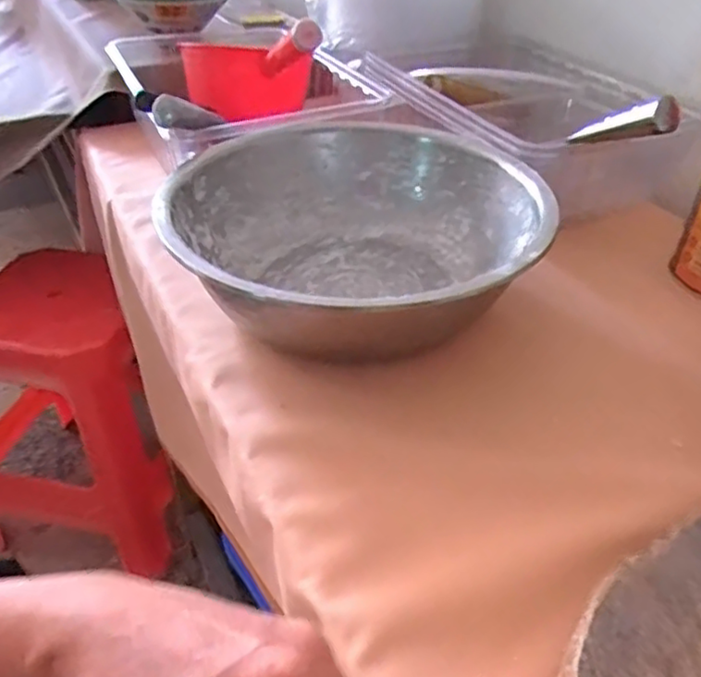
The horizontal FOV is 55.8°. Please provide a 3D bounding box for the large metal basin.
[{"bbox_3d":[0.006,-0.087,0.607,0.321,0.112,0.316,1,38,-1],"label":"large metal basin"}]

